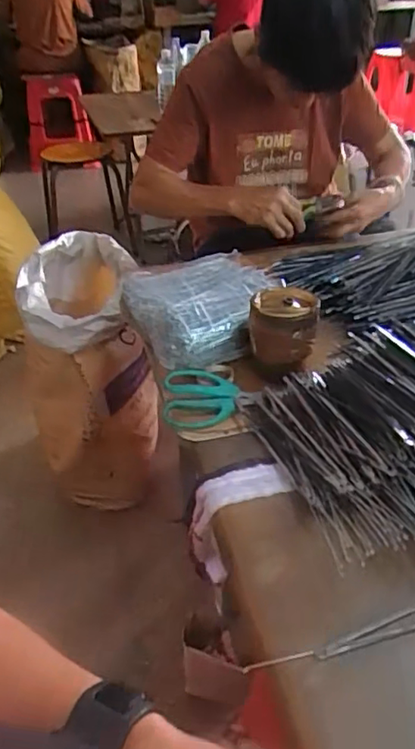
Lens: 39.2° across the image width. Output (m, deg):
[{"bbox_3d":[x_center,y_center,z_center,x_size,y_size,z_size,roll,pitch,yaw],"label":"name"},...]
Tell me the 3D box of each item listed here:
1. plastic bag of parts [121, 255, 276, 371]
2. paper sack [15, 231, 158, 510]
[{"bbox_3d":[-0.002,-0.094,0.850,0.216,0.073,0.215,-15,38,-16],"label":"plastic bag of parts"},{"bbox_3d":[-0.277,-0.022,1.370,0.259,0.495,0.419,-10,37,-10],"label":"paper sack"}]

